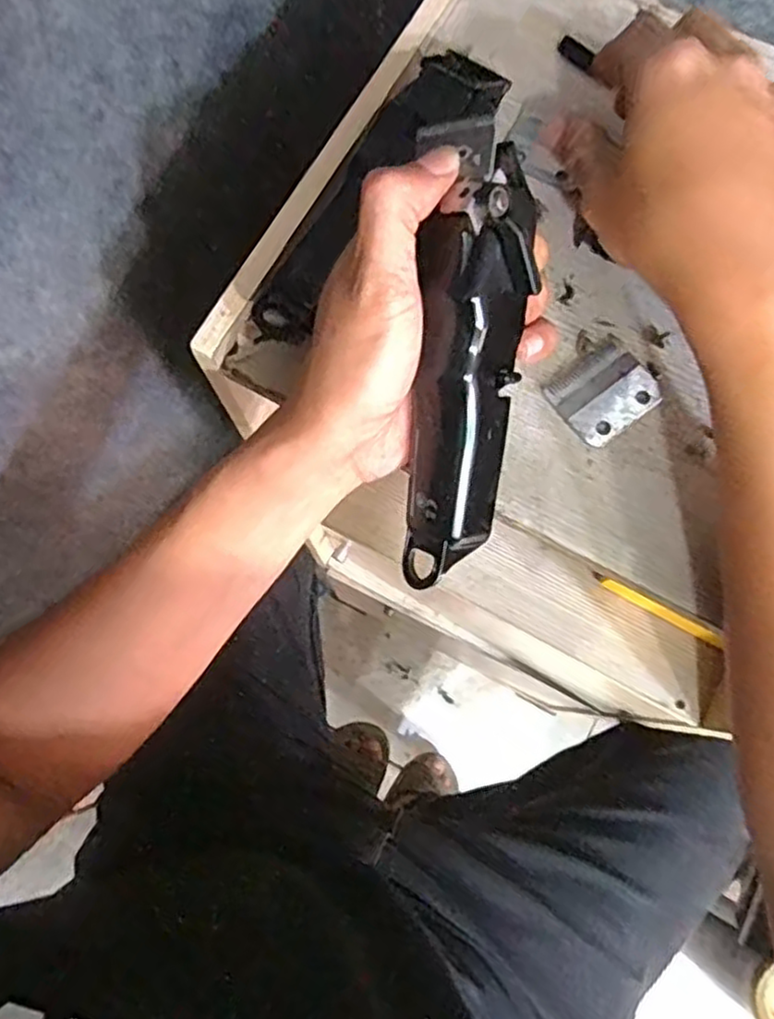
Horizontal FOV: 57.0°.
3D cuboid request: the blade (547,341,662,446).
[{"bbox_3d":[0.103,-0.055,0.338,0.045,0.004,0.038,-36,79,-10],"label":"blade"}]

